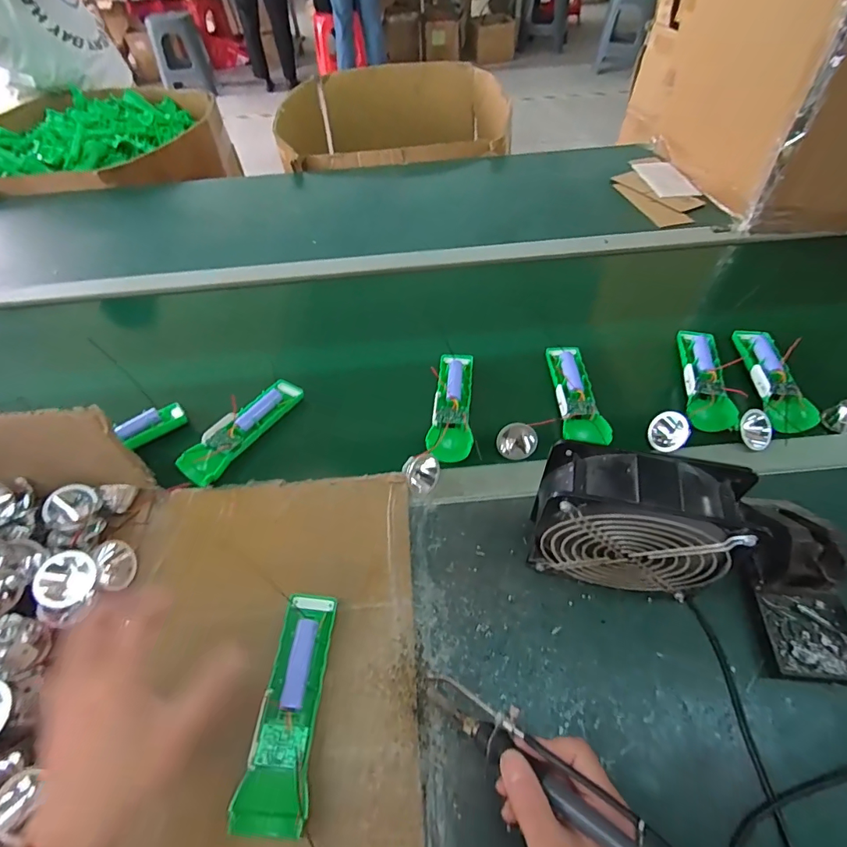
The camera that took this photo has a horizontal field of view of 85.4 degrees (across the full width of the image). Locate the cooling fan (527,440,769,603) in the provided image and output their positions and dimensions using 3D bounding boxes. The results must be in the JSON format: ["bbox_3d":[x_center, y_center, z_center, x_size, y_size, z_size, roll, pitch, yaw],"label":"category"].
[{"bbox_3d":[0.172,0.091,0.401,0.149,0.164,0.063,11,51,10],"label":"cooling fan"}]

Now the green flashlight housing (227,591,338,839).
[{"bbox_3d":[-0.105,0.226,0.372,0.051,0.034,0.164,3,50,3],"label":"green flashlight housing"}]

